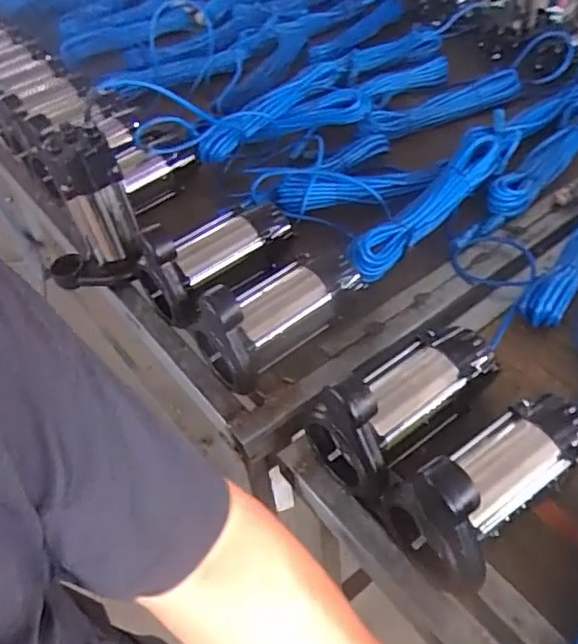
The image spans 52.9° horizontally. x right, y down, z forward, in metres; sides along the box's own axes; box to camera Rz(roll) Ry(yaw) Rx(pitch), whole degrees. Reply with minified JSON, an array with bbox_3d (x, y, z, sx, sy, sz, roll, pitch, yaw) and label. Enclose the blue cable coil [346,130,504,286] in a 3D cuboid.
[{"bbox_3d":[0.236,-0.201,0.953,0.078,0.080,0.396,31,59,29],"label":"blue cable coil"}]

